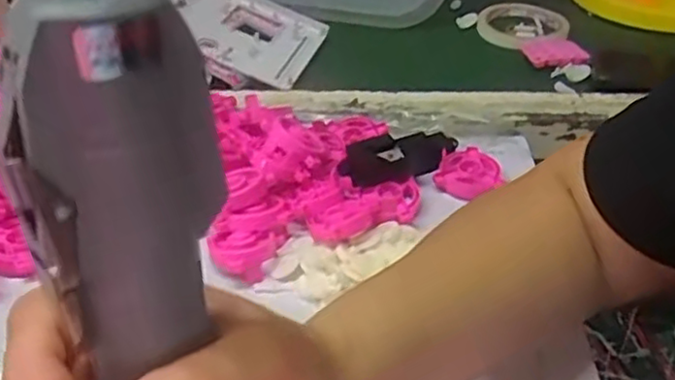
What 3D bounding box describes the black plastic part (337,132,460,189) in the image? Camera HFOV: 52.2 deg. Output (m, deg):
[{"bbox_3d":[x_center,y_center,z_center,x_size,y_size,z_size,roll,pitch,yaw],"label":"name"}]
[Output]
[{"bbox_3d":[0.052,-0.031,0.556,0.102,0.023,0.037,-14,41,-16],"label":"black plastic part"}]

